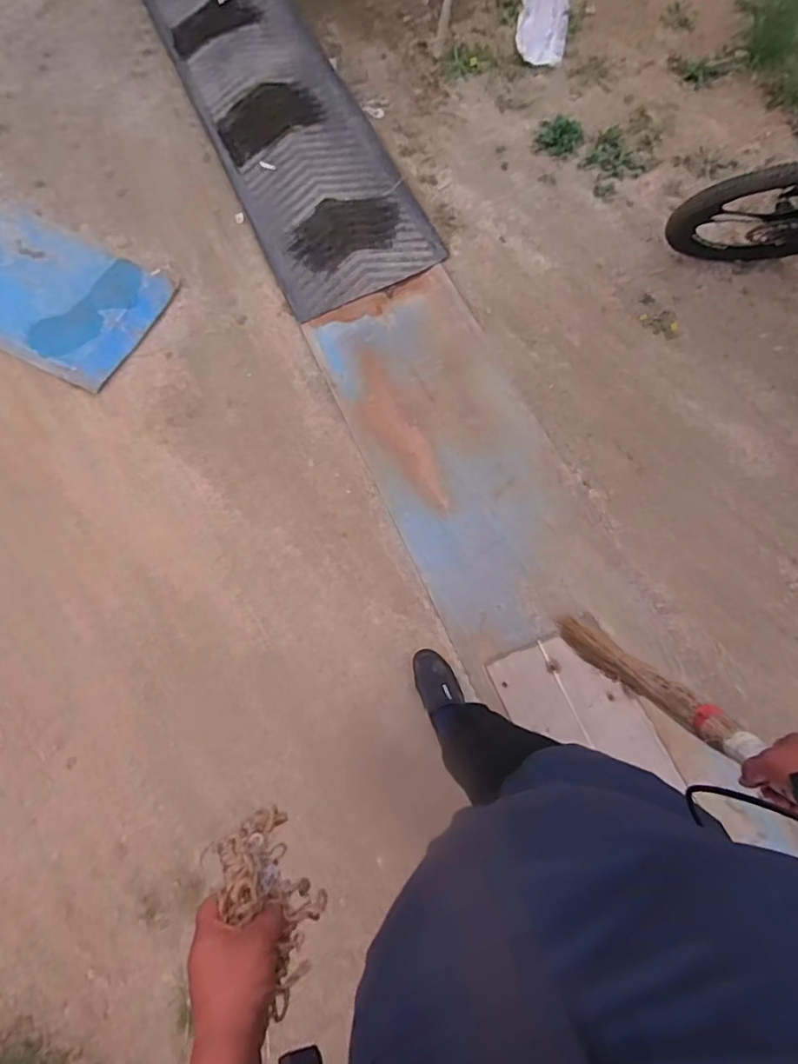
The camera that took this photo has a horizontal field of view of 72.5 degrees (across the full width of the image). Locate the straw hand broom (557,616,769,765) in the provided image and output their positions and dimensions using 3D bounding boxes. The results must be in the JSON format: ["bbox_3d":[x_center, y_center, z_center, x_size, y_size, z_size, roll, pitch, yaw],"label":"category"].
[{"bbox_3d":[0.369,0.224,0.857,0.040,0.478,0.089,-12,99,-8],"label":"straw hand broom"}]

